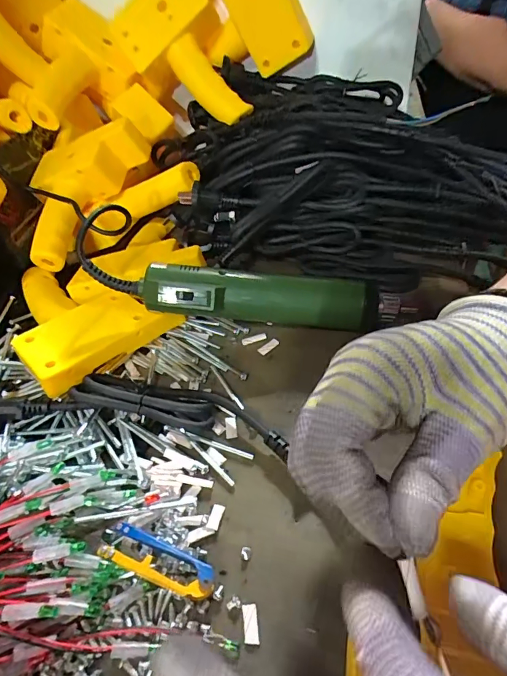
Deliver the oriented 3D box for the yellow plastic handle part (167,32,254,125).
[{"bbox_3d":[-0.045,-0.258,0.427,0.097,0.040,0.025,46,56,-2],"label":"yellow plastic handle part"}]

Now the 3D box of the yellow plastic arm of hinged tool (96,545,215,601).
[{"bbox_3d":[-0.055,0.131,0.231,0.067,0.012,0.010,13,50,19],"label":"yellow plastic arm of hinged tool"}]

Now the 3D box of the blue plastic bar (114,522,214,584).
[{"bbox_3d":[-0.051,0.123,0.239,0.065,0.011,0.009,16,51,22],"label":"blue plastic bar"}]

